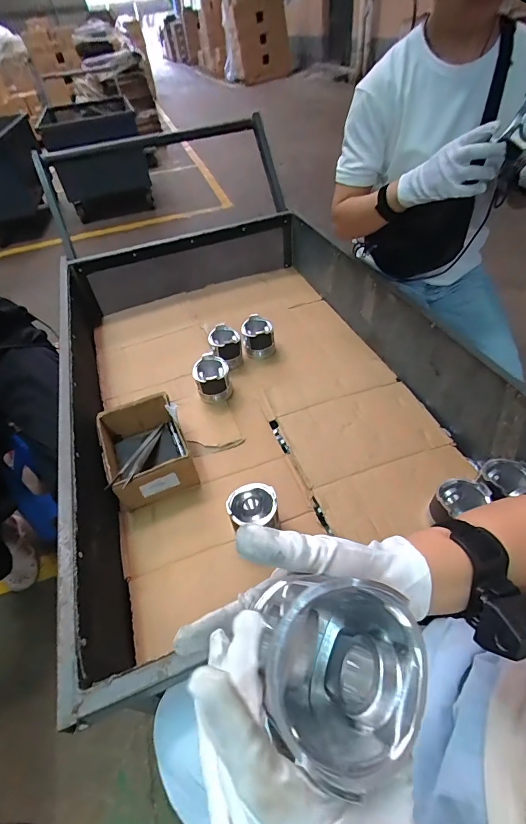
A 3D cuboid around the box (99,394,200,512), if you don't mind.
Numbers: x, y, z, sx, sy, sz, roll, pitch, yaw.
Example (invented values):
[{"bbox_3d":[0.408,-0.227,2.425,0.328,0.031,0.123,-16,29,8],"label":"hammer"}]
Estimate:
[{"bbox_3d":[-0.236,0.070,0.771,0.150,0.079,0.204,-22,48,-13],"label":"box"}]

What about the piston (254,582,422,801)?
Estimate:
[{"bbox_3d":[0.042,0.136,0.197,0.082,0.079,0.080,0,47,0],"label":"piston"}]

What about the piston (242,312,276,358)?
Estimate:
[{"bbox_3d":[-0.012,-0.201,1.025,0.082,0.081,0.093,-7,46,1],"label":"piston"}]

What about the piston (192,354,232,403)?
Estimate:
[{"bbox_3d":[-0.124,-0.081,0.924,0.084,0.078,0.088,0,47,0],"label":"piston"}]

